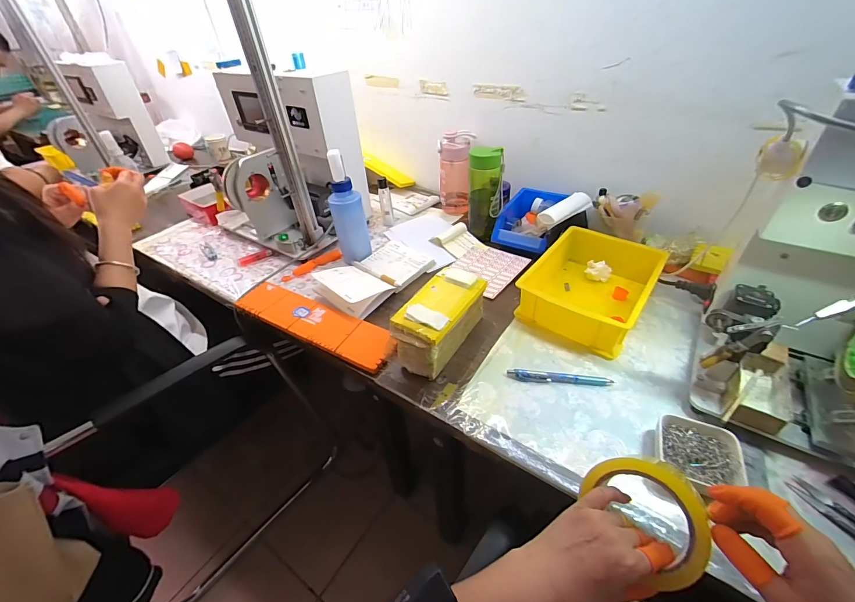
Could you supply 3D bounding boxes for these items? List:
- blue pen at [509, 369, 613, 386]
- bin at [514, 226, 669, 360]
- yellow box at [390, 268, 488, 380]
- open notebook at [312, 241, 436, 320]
[{"bbox_3d":[0.189,0.110,0.516,0.144,0.011,0.016,3,40,9],"label":"blue pen"},{"bbox_3d":[0.275,-0.026,0.617,0.174,0.083,0.205,27,49,32],"label":"bin"},{"bbox_3d":[0.020,0.030,0.565,0.083,0.089,0.165,20,45,26],"label":"yellow box"},{"bbox_3d":[-0.103,-0.065,0.729,0.138,0.037,0.229,25,48,30],"label":"open notebook"}]

